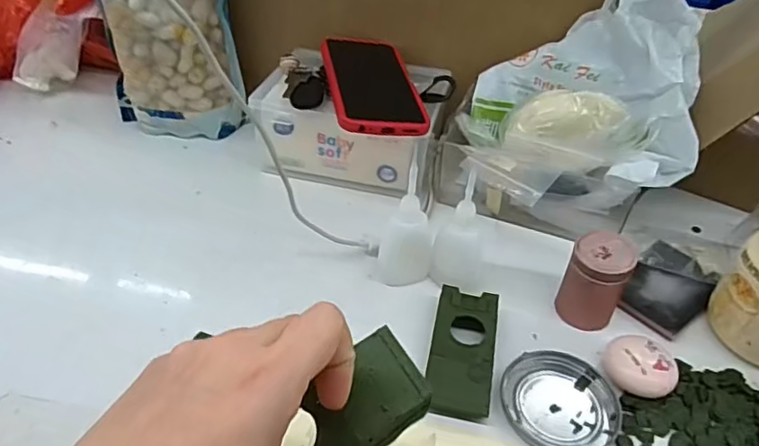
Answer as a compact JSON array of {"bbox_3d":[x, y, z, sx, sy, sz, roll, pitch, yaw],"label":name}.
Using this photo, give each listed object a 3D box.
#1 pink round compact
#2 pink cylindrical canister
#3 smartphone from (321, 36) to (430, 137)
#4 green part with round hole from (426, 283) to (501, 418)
[{"bbox_3d":[0.188,0.103,0.408,0.047,0.020,0.046,2,39,-2],"label":"pink round compact"},{"bbox_3d":[0.170,0.041,0.444,0.044,0.064,0.048,2,39,-2],"label":"pink cylindrical canister"},{"bbox_3d":[-0.009,-0.138,0.547,0.081,0.017,0.172,-5,40,-10],"label":"smartphone"},{"bbox_3d":[0.062,0.092,0.416,0.046,0.013,0.105,10,39,8],"label":"green part with round hole"}]

